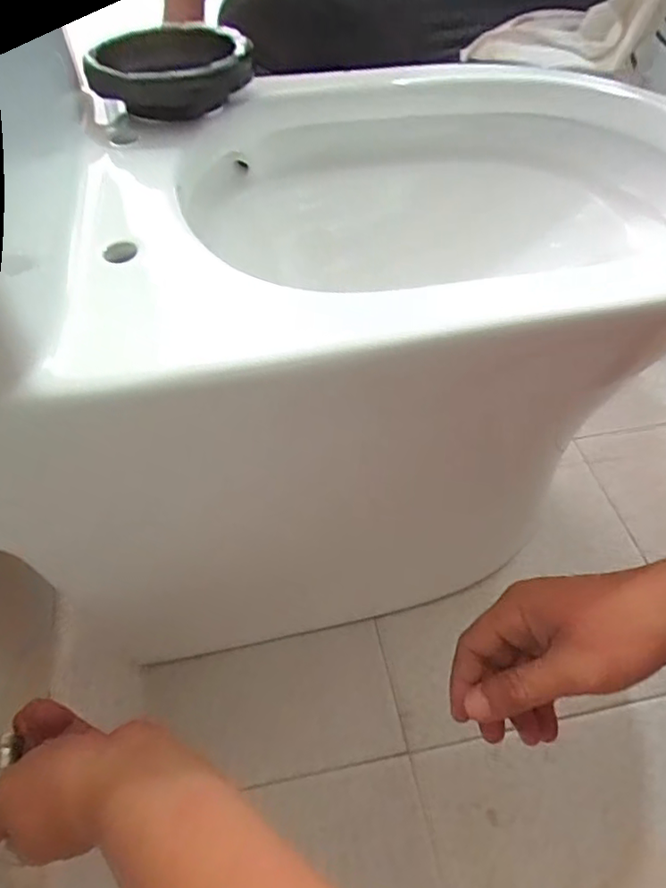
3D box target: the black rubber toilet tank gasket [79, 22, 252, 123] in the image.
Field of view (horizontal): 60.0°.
[{"bbox_3d":[-0.116,-0.278,0.419,0.110,0.036,0.127,-8,53,-4],"label":"black rubber toilet tank gasket"}]

